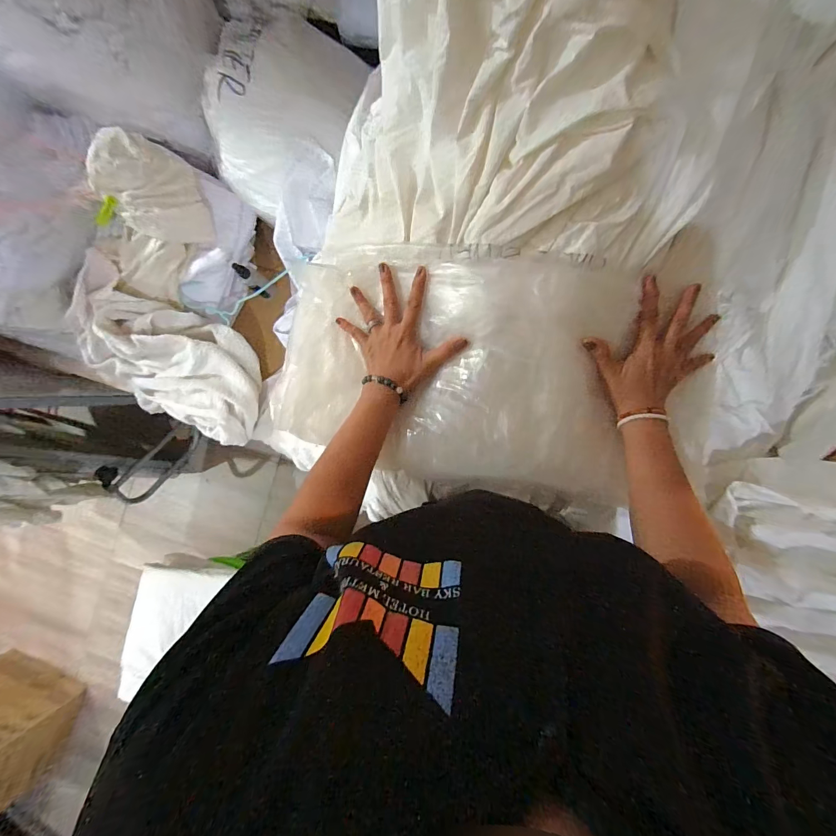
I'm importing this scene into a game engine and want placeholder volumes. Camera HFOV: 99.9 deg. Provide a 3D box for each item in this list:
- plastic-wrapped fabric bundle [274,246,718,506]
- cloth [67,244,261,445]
[{"bbox_3d":[0.084,-0.061,0.466,0.561,0.088,0.296,7,88,6],"label":"plastic-wrapped fabric bundle"},{"bbox_3d":[-0.541,-0.118,0.773,0.400,0.183,0.290,23,90,6],"label":"cloth"}]

